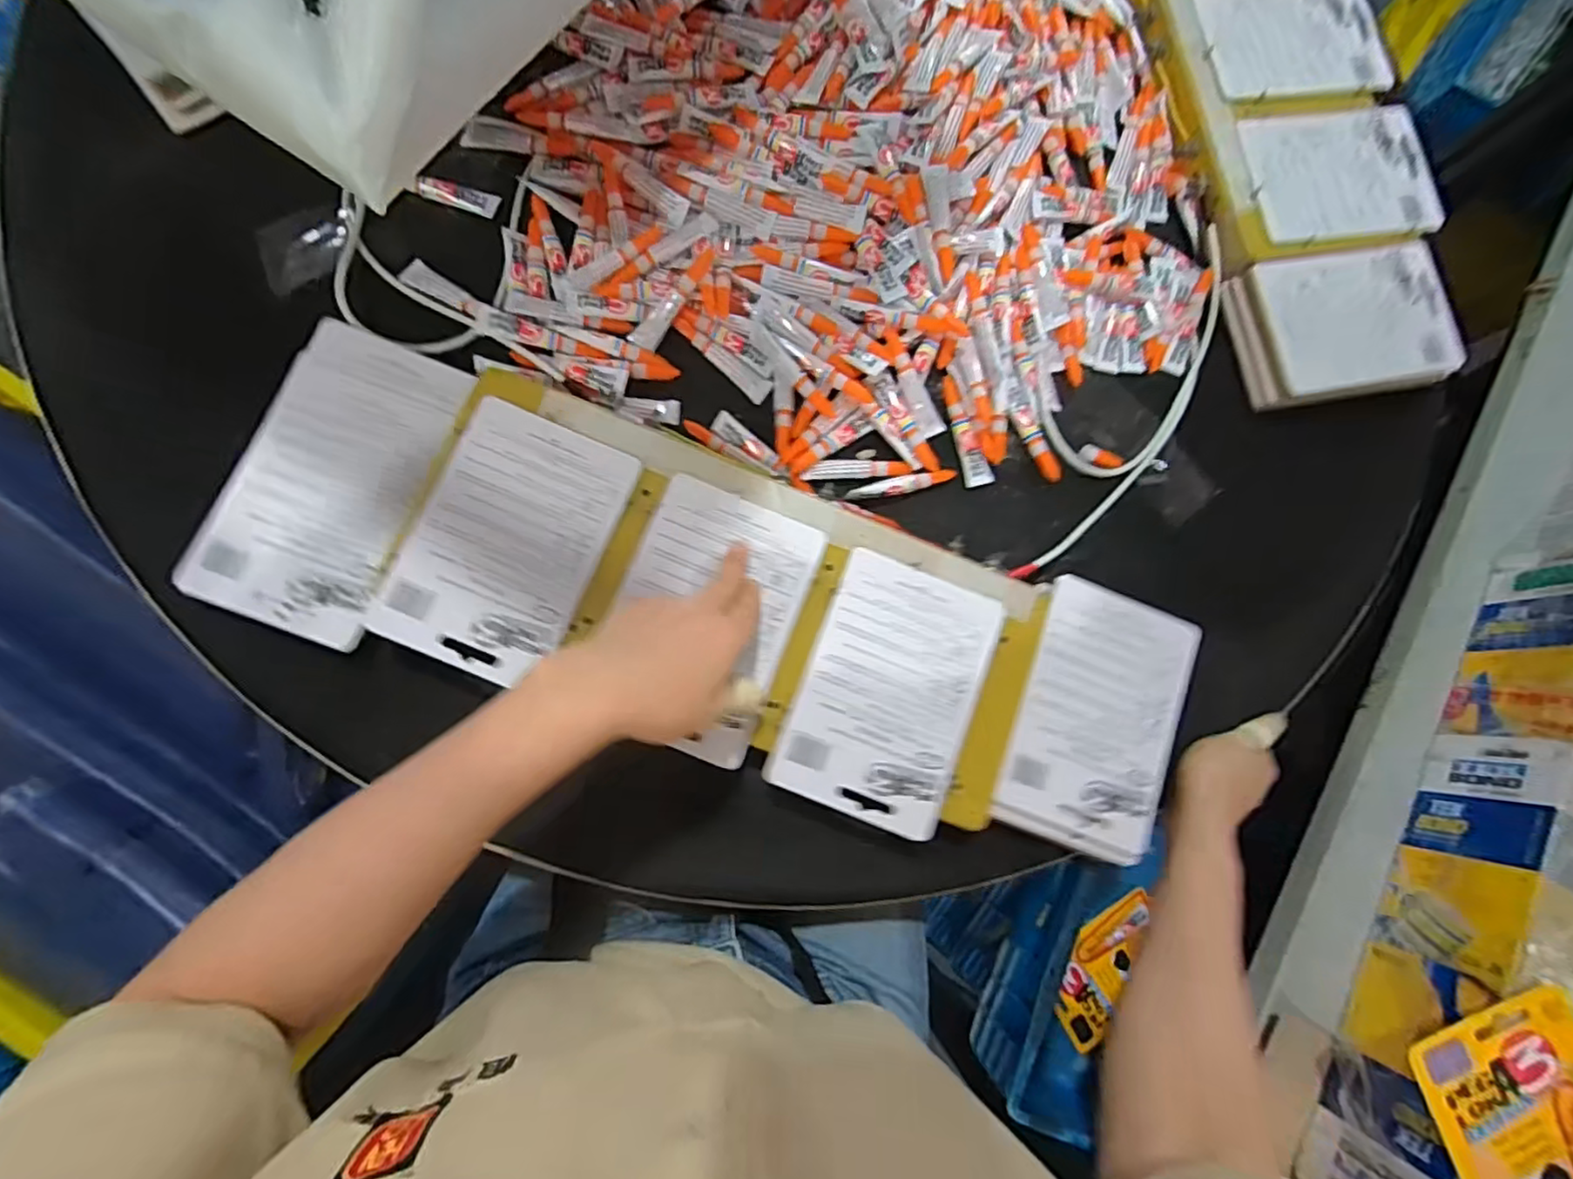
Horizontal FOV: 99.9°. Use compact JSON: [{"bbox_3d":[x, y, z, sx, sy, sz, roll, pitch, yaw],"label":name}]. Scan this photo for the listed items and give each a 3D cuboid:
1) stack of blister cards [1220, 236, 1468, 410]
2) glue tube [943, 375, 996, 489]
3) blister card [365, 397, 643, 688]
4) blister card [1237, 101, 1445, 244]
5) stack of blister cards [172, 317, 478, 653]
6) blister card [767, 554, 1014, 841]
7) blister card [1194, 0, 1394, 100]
[{"bbox_3d":[0.459,-0.218,0.542,0.176,0.028,0.118,-11,82,-8],"label":"stack of blister cards"},{"bbox_3d":[0.136,-0.121,0.503,0.022,0.008,0.087,-14,83,-8],"label":"glue tube"},{"bbox_3d":[-0.174,-0.031,0.416,0.111,0.006,0.162,24,78,-2],"label":"blister card"},{"bbox_3d":[0.460,-0.346,0.544,0.169,0.013,0.122,-11,84,-7],"label":"blister card"},{"bbox_3d":[-0.289,-0.070,0.429,0.111,0.025,0.194,19,80,-3],"label":"stack of blister cards"},{"bbox_3d":[0.068,0.067,0.431,0.113,0.005,0.162,23,80,-2],"label":"blister card"},{"bbox_3d":[0.434,-0.477,0.561,0.171,0.009,0.126,-10,84,-7],"label":"blister card"}]

